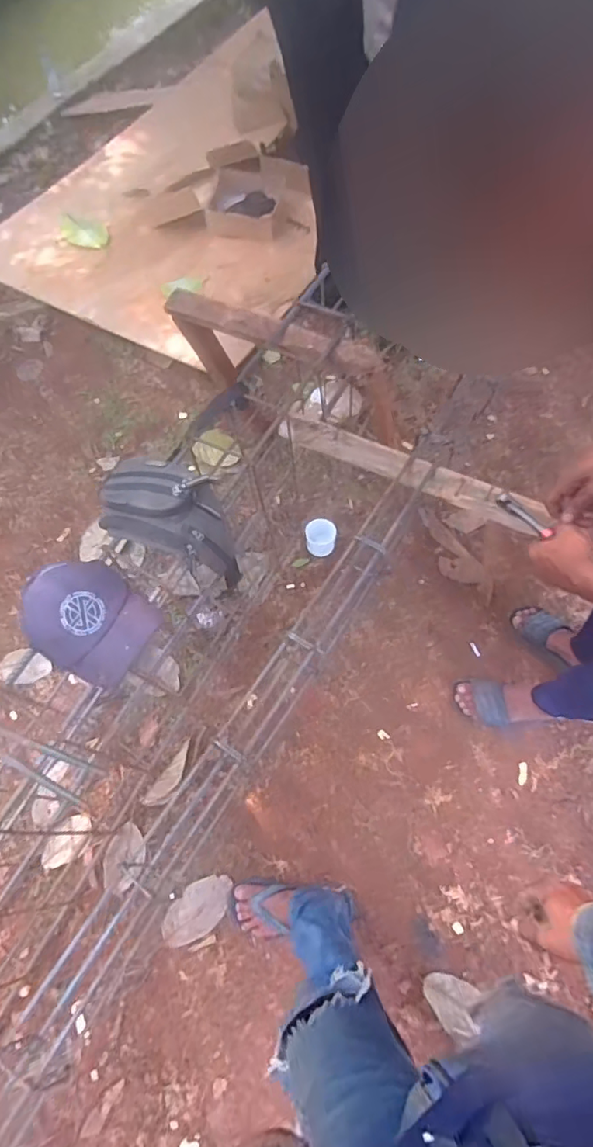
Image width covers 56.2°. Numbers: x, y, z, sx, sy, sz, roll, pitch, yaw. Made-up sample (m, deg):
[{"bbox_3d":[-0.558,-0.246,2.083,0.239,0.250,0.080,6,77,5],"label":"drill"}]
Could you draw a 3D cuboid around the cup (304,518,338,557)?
[{"bbox_3d":[0.065,-0.095,1.442,0.082,0.061,0.079,-8,65,-3],"label":"cup"}]

